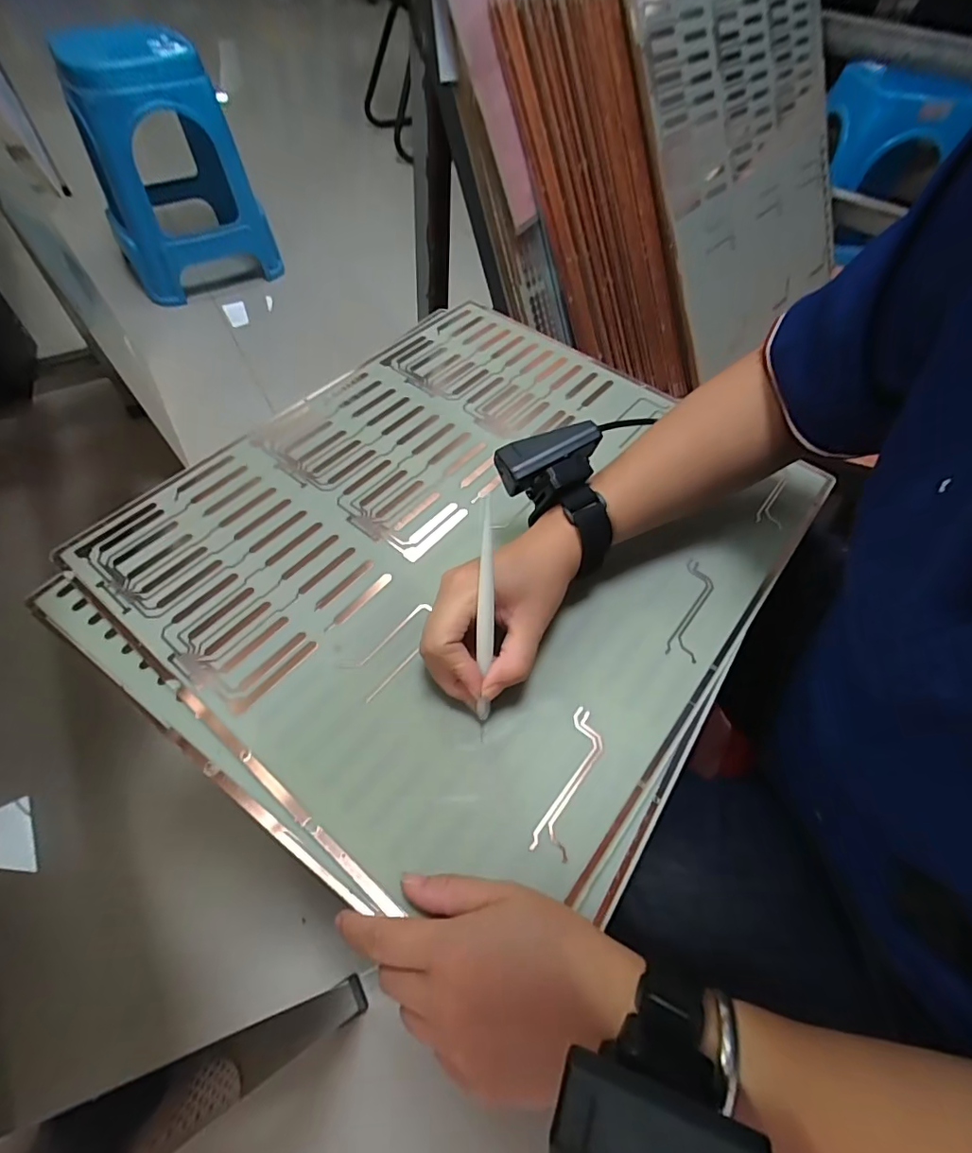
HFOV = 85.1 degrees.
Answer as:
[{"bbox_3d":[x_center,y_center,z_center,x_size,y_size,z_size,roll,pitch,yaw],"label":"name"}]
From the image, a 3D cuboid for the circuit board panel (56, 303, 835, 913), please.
[{"bbox_3d":[-0.010,-0.054,0.437,0.433,0.008,0.472,35,61,19],"label":"circuit board panel"}]

